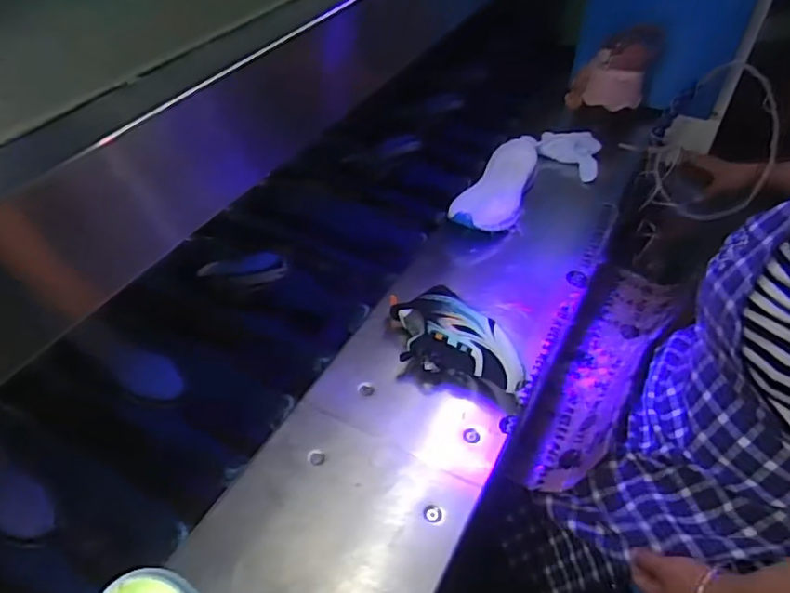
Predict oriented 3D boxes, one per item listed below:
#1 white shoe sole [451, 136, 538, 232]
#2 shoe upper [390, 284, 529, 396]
[{"bbox_3d":[0.187,-0.203,1.051,0.100,0.049,0.323,17,49,16],"label":"white shoe sole"},{"bbox_3d":[0.064,0.061,0.762,0.095,0.077,0.201,-29,53,-24],"label":"shoe upper"}]

